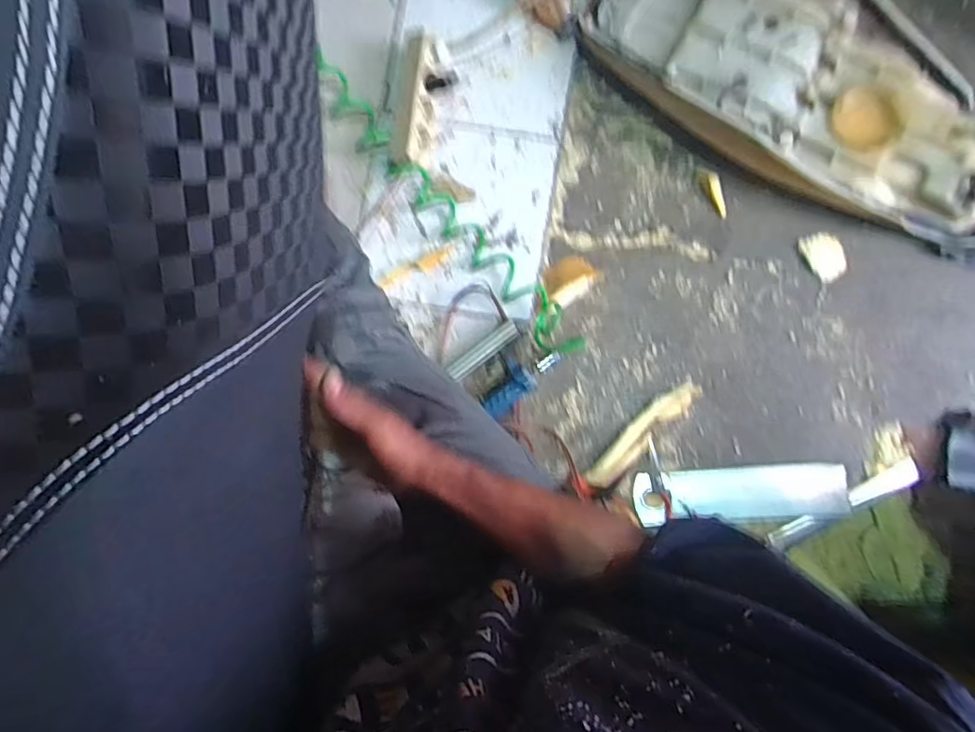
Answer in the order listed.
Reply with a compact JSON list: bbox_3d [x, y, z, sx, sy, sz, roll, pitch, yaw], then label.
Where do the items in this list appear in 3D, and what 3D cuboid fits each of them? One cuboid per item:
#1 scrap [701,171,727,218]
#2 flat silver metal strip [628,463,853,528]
[{"bbox_3d":[0.358,-0.270,0.862,0.018,0.020,0.078,-23,86,1],"label":"scrap"},{"bbox_3d":[0.375,0.192,0.819,0.302,0.021,0.077,-4,87,2],"label":"flat silver metal strip"}]

